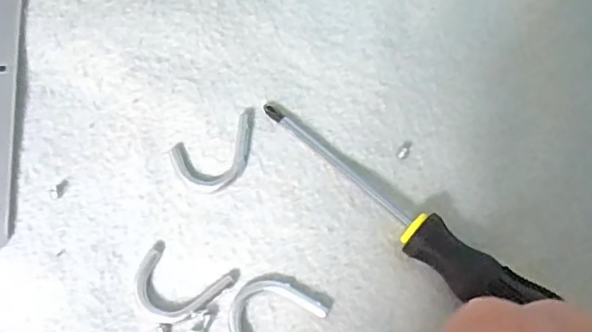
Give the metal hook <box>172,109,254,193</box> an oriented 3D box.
[{"bbox_3d":[-0.038,-0.007,0.309,0.047,0.005,0.032,-24,72,-15],"label":"metal hook"}]

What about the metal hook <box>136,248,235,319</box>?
[{"bbox_3d":[-0.056,0.059,0.287,0.044,0.004,0.029,21,67,3],"label":"metal hook"}]

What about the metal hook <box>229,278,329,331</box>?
[{"bbox_3d":[-0.012,0.068,0.286,0.043,0.004,0.032,-27,73,-16],"label":"metal hook"}]

